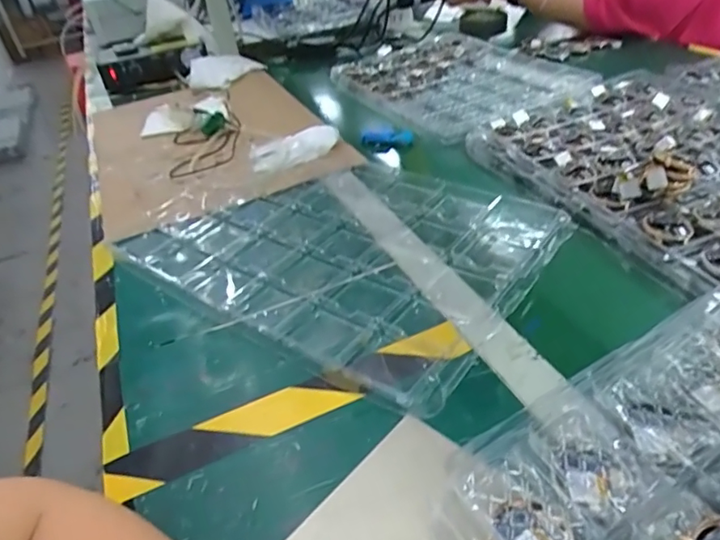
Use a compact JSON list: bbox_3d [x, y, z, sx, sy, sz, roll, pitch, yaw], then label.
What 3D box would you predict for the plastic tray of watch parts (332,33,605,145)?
[{"bbox_3d":[0.178,-0.350,0.968,0.328,0.039,0.460,-22,37,-12],"label":"plastic tray of watch parts"}]

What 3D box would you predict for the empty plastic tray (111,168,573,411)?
[{"bbox_3d":[-0.022,-0.038,0.584,0.414,0.020,0.299,21,45,33],"label":"empty plastic tray"}]

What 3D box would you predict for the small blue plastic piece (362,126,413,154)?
[{"bbox_3d":[0.042,-0.201,0.804,0.074,0.036,0.025,-7,37,1],"label":"small blue plastic piece"}]

